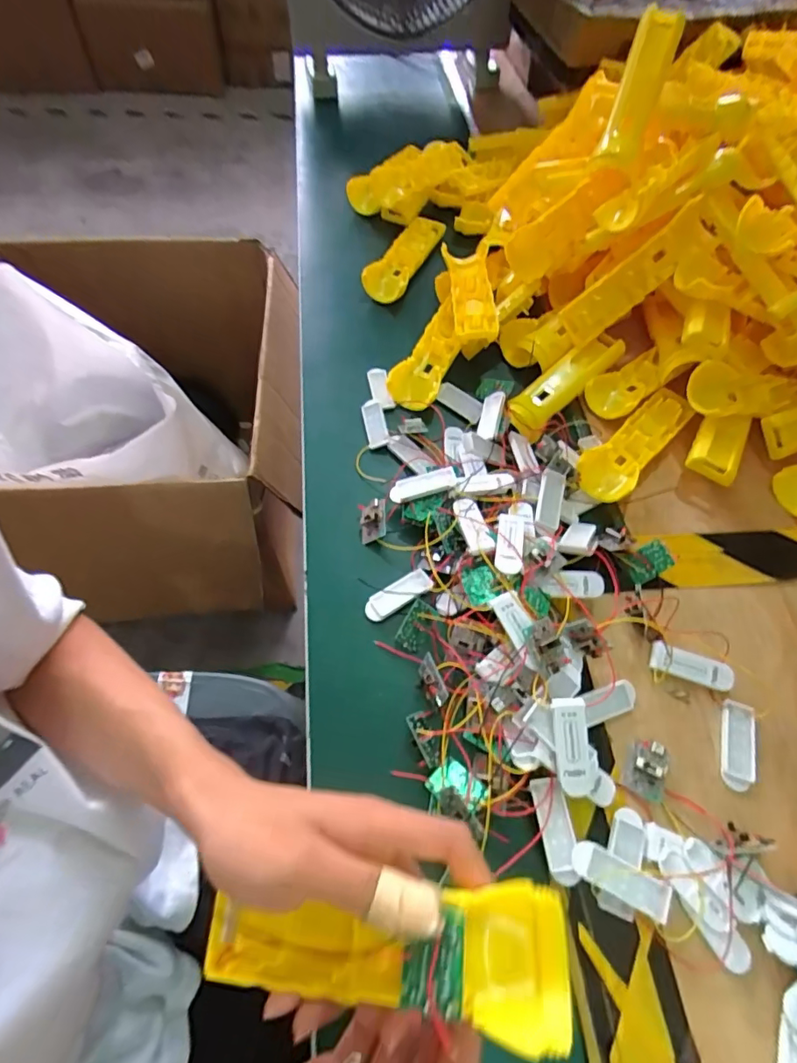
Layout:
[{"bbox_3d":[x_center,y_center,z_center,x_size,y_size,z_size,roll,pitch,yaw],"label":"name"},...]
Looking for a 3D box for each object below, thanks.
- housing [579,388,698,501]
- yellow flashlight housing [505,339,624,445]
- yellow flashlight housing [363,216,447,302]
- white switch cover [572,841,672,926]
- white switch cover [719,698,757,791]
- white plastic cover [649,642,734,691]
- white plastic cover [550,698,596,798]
[{"bbox_3d":[0.223,-0.083,0.490,0.049,0.021,0.157,40,65,18],"label":"housing"},{"bbox_3d":[0.166,-0.152,0.529,0.043,0.033,0.164,40,65,18],"label":"yellow flashlight housing"},{"bbox_3d":[0.012,-0.335,0.634,0.050,0.026,0.157,25,61,10],"label":"yellow flashlight housing"},{"bbox_3d":[0.133,0.210,0.312,0.057,0.012,0.020,24,61,10],"label":"white switch cover"},{"bbox_3d":[0.237,0.149,0.361,0.022,0.005,0.058,17,60,6],"label":"white switch cover"},{"bbox_3d":[0.217,0.101,0.385,0.058,0.010,0.020,19,60,7],"label":"white plastic cover"},{"bbox_3d":[0.113,0.138,0.334,0.025,0.009,0.058,-3,79,-6],"label":"white plastic cover"}]

